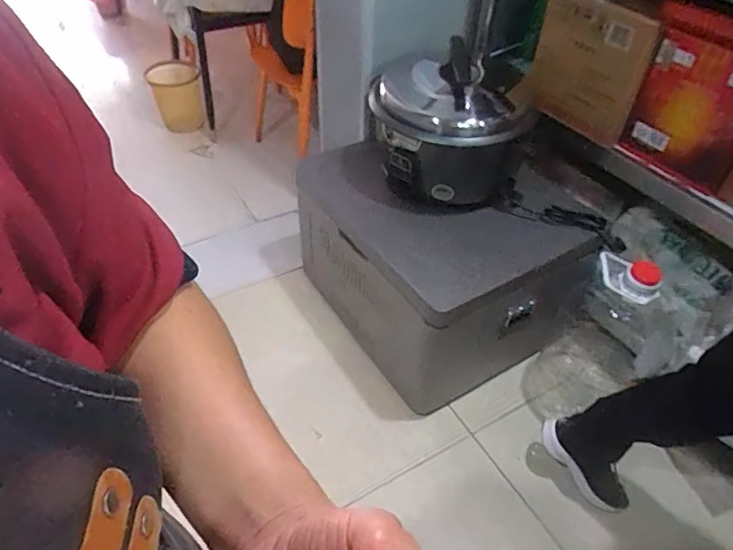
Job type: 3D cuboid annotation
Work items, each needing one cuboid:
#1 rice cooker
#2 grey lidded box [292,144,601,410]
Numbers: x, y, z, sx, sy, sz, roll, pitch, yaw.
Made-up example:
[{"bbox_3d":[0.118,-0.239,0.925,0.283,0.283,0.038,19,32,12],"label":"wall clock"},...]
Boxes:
[{"bbox_3d":[0.213,-0.405,1.401,0.390,0.267,0.393,8,45,4],"label":"rice cooker"},{"bbox_3d":[0.177,-0.036,1.543,0.531,0.443,0.633,-24,51,-24],"label":"grey lidded box"}]

